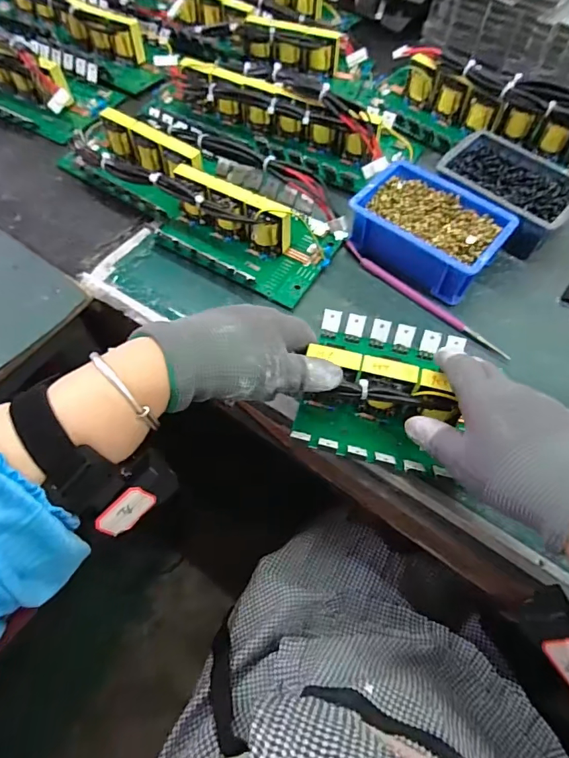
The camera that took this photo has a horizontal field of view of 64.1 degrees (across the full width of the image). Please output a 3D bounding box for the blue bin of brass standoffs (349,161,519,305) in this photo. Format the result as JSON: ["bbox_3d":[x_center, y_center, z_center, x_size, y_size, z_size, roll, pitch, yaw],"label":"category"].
[{"bbox_3d":[0.147,-0.156,0.477,0.149,0.053,0.103,39,70,17],"label":"blue bin of brass standoffs"}]

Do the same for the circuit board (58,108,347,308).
[{"bbox_3d":[-0.097,-0.218,0.505,0.344,0.056,0.144,37,69,16],"label":"circuit board"}]

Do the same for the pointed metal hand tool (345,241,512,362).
[{"bbox_3d":[0.139,-0.082,0.466,0.200,0.014,0.011,42,71,18],"label":"pointed metal hand tool"}]

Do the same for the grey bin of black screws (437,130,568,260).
[{"bbox_3d":[0.245,-0.207,0.504,0.105,0.053,0.142,-37,70,-17],"label":"grey bin of black screws"}]

